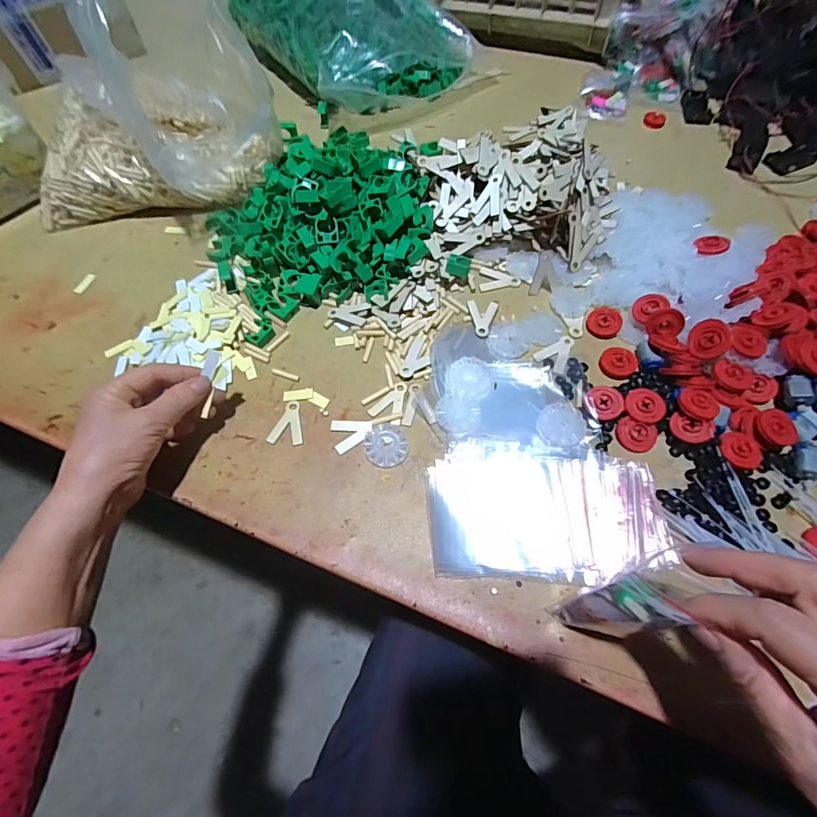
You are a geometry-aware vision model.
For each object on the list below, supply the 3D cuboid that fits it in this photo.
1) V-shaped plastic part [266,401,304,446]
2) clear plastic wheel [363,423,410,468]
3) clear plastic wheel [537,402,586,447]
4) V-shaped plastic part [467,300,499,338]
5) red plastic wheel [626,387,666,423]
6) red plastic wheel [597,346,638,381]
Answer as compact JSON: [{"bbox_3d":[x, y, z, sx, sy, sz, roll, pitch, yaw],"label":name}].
[{"bbox_3d":[-0.113,0.014,0.389,0.030,0.004,0.045,-11,63,-5],"label":"V-shaped plastic part"},{"bbox_3d":[-0.019,0.032,0.375,0.038,0.007,0.040,0,63,0],"label":"clear plastic wheel"},{"bbox_3d":[0.134,0.013,0.374,0.039,0.005,0.043,26,66,13],"label":"clear plastic wheel"},{"bbox_3d":[0.079,-0.093,0.439,0.031,0.005,0.044,-4,63,-2],"label":"V-shaped plastic part"},{"bbox_3d":[0.207,-0.003,0.376,0.031,0.007,0.032,-4,75,16],"label":"red plastic wheel"},{"bbox_3d":[0.200,-0.043,0.407,0.034,0.010,0.031,0,63,0],"label":"red plastic wheel"}]

